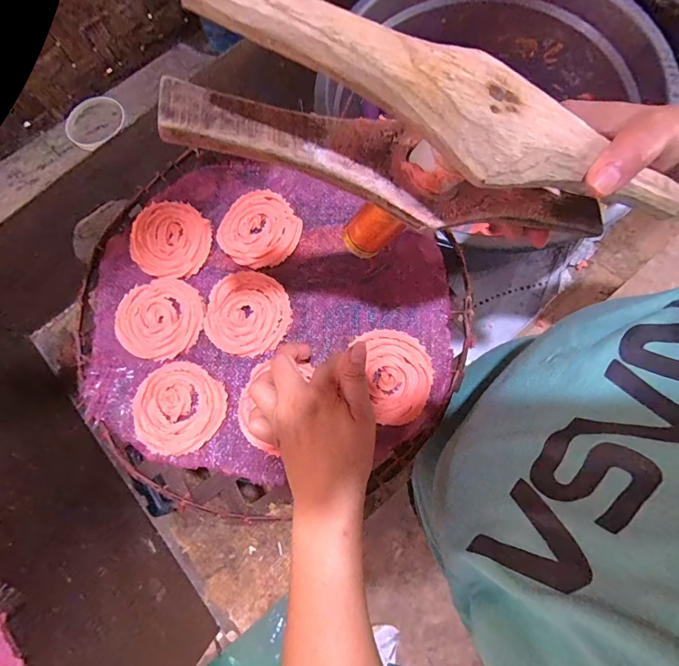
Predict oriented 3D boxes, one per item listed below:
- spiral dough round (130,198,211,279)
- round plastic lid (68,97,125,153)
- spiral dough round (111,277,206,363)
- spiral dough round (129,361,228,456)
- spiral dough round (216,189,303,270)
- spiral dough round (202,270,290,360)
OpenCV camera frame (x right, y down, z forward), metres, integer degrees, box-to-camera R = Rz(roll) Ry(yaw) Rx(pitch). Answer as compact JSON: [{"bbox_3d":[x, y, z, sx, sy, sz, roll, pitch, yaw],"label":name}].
[{"bbox_3d":[-0.173,-0.096,0.390,0.079,0.011,0.078,0,74,1],"label":"spiral dough round"},{"bbox_3d":[-0.361,-0.312,0.561,0.083,0.015,0.083,-1,78,4],"label":"round plastic lid"},{"bbox_3d":[-0.178,-0.015,0.376,0.082,0.009,0.080,0,74,1],"label":"spiral dough round"},{"bbox_3d":[-0.150,0.070,0.352,0.081,0.005,0.081,0,74,1],"label":"spiral dough round"},{"bbox_3d":[-0.082,-0.104,0.385,0.077,0.014,0.078,0,74,1],"label":"spiral dough round"},{"bbox_3d":[-0.089,-0.020,0.367,0.080,0.007,0.079,0,74,1],"label":"spiral dough round"}]

